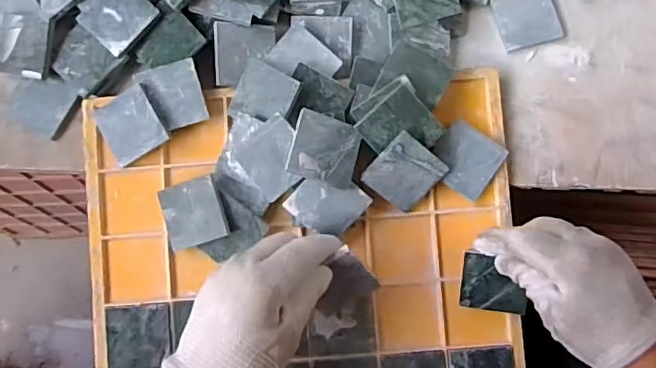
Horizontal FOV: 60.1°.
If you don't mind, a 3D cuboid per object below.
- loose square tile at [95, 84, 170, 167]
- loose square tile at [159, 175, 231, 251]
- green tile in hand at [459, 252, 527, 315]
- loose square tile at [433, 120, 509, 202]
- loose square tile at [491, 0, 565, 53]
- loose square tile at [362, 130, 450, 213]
[{"bbox_3d":[-0.155,-0.046,0.445,0.049,0.007,0.050,-26,93,17],"label":"loose square tile"},{"bbox_3d":[-0.105,0.023,0.441,0.052,0.008,0.049,-17,85,20],"label":"loose square tile"},{"bbox_3d":[0.122,0.074,0.415,0.046,0.004,0.045,7,113,15],"label":"green tile in hand"},{"bbox_3d":[0.108,-0.018,0.445,0.047,0.013,0.048,33,82,6],"label":"loose square tile"},{"bbox_3d":[0.166,-0.139,0.472,0.051,0.004,0.049,-16,81,-2],"label":"loose square tile"},{"bbox_3d":[0.061,-0.008,0.442,0.053,0.005,0.050,36,106,-21],"label":"loose square tile"}]

